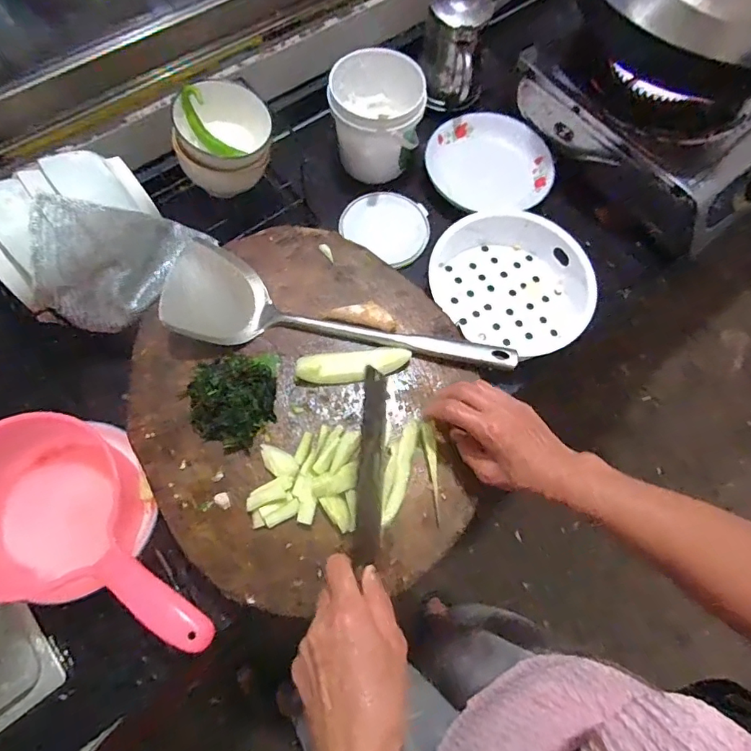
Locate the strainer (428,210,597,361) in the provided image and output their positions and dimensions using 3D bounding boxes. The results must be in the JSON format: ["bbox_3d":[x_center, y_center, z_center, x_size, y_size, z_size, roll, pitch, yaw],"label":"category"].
[{"bbox_3d":[0.181,-0.129,0.640,0.216,0.065,0.171,25,70,7],"label":"strainer"}]

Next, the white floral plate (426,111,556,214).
[{"bbox_3d":[0.172,-0.317,0.715,0.182,0.027,0.162,27,70,8],"label":"white floral plate"}]

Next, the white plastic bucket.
[{"bbox_3d":[0.001,-0.357,0.672,0.121,0.122,0.133,1,69,-2],"label":"white plastic bucket"}]

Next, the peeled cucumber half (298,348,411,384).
[{"bbox_3d":[-0.023,-0.011,0.530,0.125,0.013,0.034,-8,70,-5],"label":"peeled cucumber half"}]

